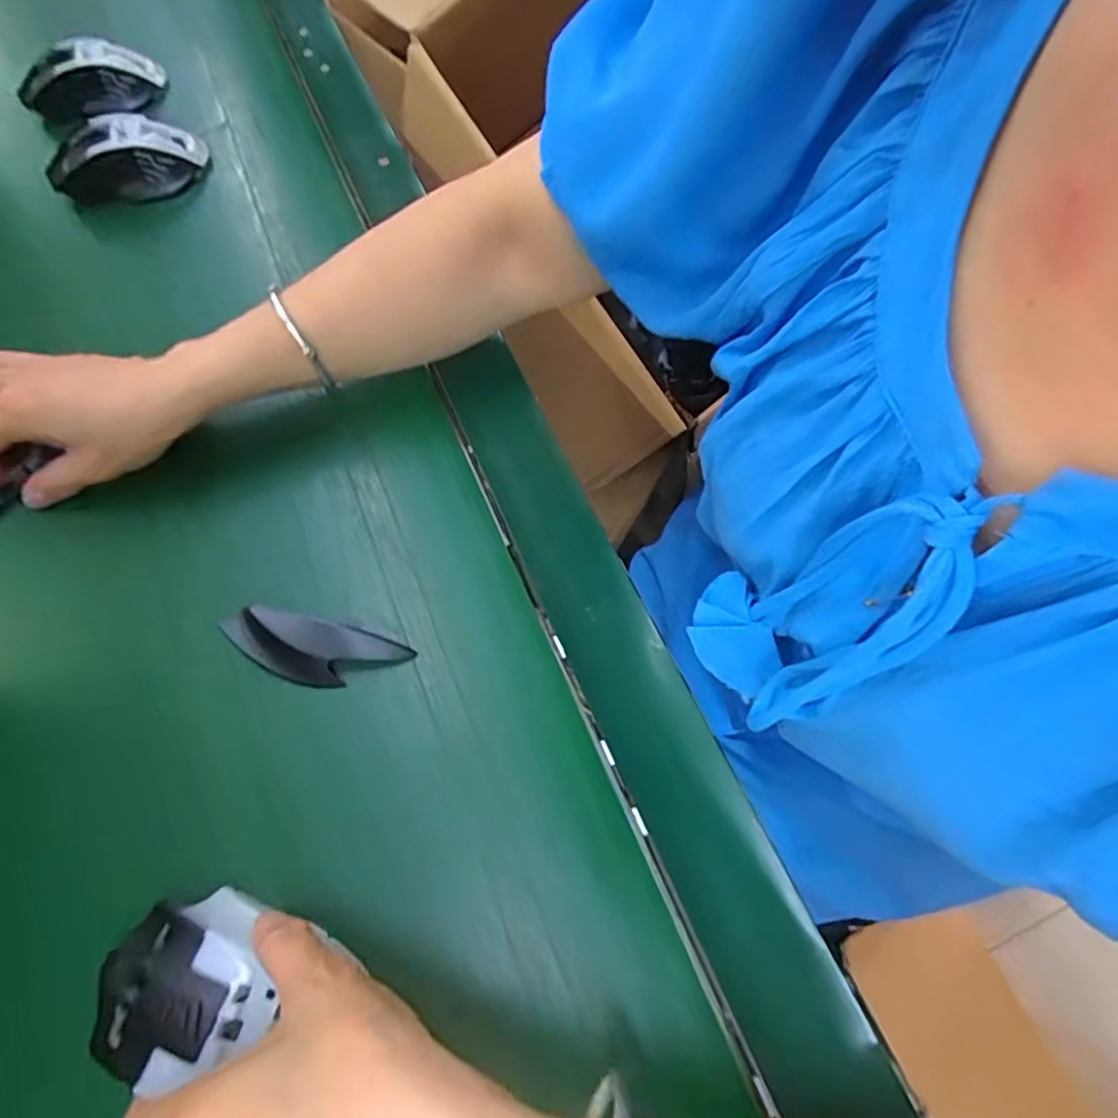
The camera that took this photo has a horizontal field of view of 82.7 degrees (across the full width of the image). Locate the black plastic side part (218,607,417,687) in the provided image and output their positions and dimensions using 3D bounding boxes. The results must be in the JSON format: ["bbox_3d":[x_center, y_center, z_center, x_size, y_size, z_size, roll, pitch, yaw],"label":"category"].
[{"bbox_3d":[-0.128,0.049,0.332,0.096,0.028,0.029,9,65,7],"label":"black plastic side part"}]

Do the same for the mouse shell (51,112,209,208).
[{"bbox_3d":[-0.343,-0.319,0.505,0.113,0.035,0.061,-20,65,-6],"label":"mouse shell"}]

